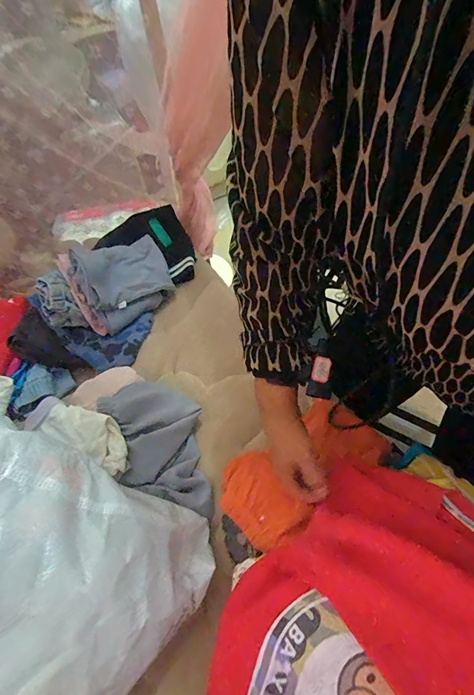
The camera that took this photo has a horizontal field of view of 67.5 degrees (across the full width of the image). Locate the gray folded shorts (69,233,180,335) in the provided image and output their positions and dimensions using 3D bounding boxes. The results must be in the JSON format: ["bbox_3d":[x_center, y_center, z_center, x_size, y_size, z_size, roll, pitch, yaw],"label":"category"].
[{"bbox_3d":[-0.240,-0.145,0.765,0.190,0.113,0.164,-30,55,-20],"label":"gray folded shorts"}]

